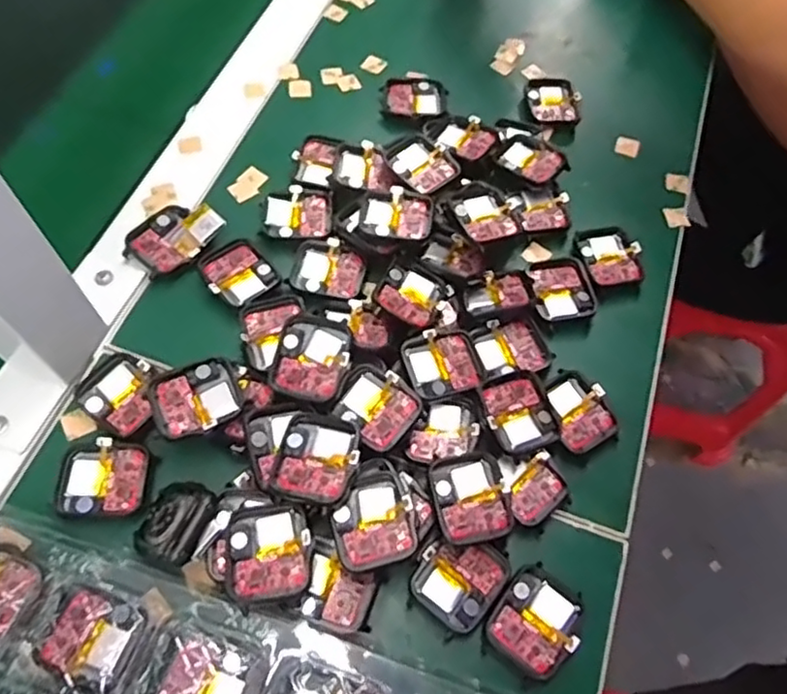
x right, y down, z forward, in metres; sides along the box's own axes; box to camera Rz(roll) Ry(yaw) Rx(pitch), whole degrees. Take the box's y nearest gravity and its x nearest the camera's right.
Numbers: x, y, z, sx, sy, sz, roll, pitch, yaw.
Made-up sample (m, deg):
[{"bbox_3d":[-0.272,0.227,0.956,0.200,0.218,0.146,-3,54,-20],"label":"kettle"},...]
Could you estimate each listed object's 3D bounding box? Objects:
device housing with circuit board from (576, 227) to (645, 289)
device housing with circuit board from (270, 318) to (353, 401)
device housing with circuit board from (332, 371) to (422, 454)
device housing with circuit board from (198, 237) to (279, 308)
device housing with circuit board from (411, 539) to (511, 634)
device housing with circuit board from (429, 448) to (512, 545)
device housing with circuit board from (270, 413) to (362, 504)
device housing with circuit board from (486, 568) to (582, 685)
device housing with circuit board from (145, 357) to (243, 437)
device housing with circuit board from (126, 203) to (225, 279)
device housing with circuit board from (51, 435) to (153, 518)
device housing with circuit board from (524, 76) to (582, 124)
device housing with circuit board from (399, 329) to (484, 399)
[{"bbox_3d":[0.136,-0.058,0.400,0.037,0.005,0.044,-12,63,-10],"label":"device housing with circuit board"},{"bbox_3d":[-0.041,0.006,0.323,0.037,0.006,0.039,21,75,13],"label":"device housing with circuit board"},{"bbox_3d":[-0.008,0.030,0.323,0.037,0.008,0.035,38,69,18],"label":"device housing with circuit board"},{"bbox_3d":[-0.090,-0.044,0.372,0.036,0.005,0.042,-34,69,-19],"label":"device housing with circuit board"},{"bbox_3d":[0.032,0.110,0.303,0.037,0.008,0.041,37,66,15],"label":"device housing with circuit board"},{"bbox_3d":[0.038,0.075,0.315,0.036,0.013,0.041,-14,64,-11],"label":"device housing with circuit board"},{"bbox_3d":[-0.036,0.051,0.301,0.037,0.010,0.041,19,62,6],"label":"device housing with circuit board"},{"bbox_3d":[0.067,0.128,0.295,0.036,0.006,0.040,39,67,16],"label":"device housing with circuit board"},{"bbox_3d":[-0.098,0.026,0.318,0.043,0.006,0.036,-20,64,-16],"label":"device housing with circuit board"},{"bbox_3d":[-0.132,-0.066,0.384,0.037,0.013,0.053,36,66,15],"label":"device housing with circuit board"},{"bbox_3d":[-0.145,0.065,0.314,0.045,0.008,0.037,-2,62,-4],"label":"device housing with circuit board"},{"bbox_3d":[0.116,-0.178,0.463,0.036,0.009,0.044,-3,62,-5],"label":"device housing with circuit board"},{"bbox_3d":[0.027,0.009,0.347,0.042,0.013,0.036,-14,64,-11],"label":"device housing with circuit board"}]

